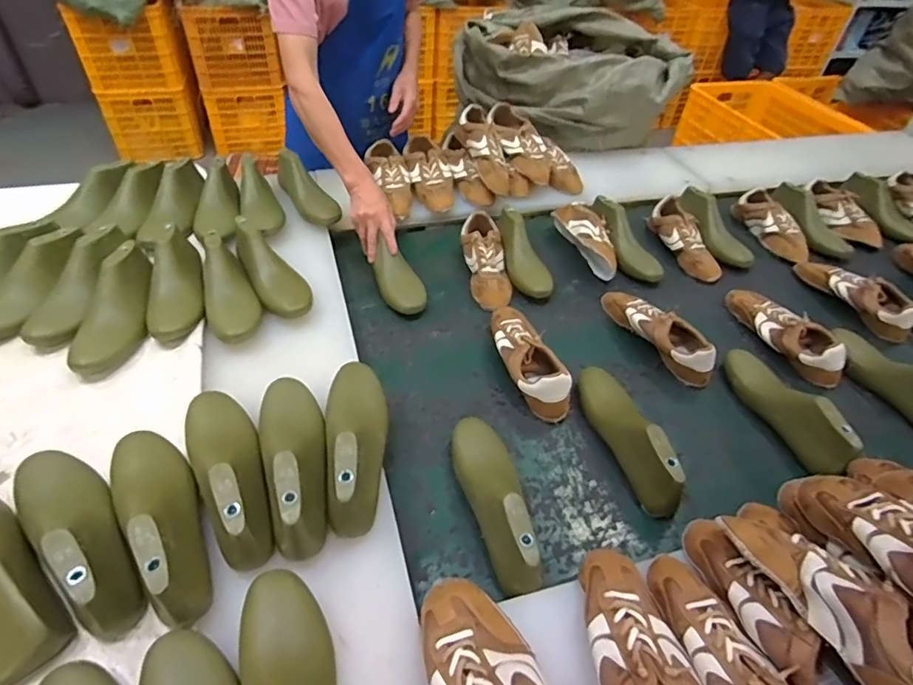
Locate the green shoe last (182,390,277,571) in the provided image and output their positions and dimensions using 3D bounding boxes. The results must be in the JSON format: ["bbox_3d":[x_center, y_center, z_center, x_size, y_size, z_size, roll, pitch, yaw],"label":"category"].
[{"bbox_3d":[-0.285,0.140,0.643,0.086,0.074,0.262,-22,50,-23],"label":"green shoe last"}]

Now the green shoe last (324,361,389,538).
[{"bbox_3d":[-0.135,0.114,0.694,0.084,0.083,0.260,-4,46,-8],"label":"green shoe last"}]

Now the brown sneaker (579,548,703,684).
[{"bbox_3d":[0.187,0.319,0.531,0.097,0.068,0.234,-4,45,-7],"label":"brown sneaker"}]

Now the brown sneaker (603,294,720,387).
[{"bbox_3d":[0.373,-0.029,0.970,0.083,0.075,0.263,-19,49,-21],"label":"brown sneaker"}]

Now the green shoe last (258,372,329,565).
[{"bbox_3d":[-0.211,0.136,0.664,0.082,0.082,0.259,-9,46,-12],"label":"green shoe last"}]

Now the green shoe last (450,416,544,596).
[{"bbox_3d":[0.059,0.196,0.696,0.093,0.093,0.258,-10,47,-13],"label":"green shoe last"}]

